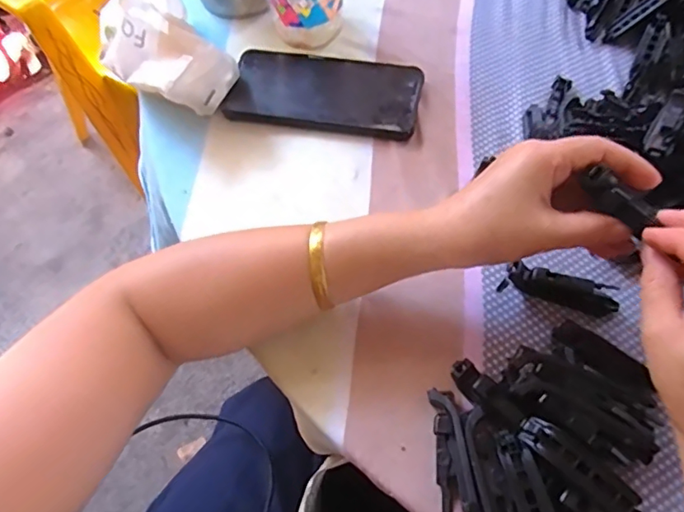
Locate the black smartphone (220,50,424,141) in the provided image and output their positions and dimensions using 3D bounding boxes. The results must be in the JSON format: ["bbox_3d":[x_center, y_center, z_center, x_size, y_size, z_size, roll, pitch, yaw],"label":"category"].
[{"bbox_3d":[-0.014,-0.143,0.454,0.160,0.011,0.086,8,64,8],"label":"black smartphone"}]

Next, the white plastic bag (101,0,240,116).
[{"bbox_3d":[-0.158,-0.182,0.441,0.085,0.064,0.134,-35,66,-13],"label":"white plastic bag"}]

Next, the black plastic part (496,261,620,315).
[{"bbox_3d":[0.146,0.022,0.355,0.072,0.020,0.017,15,65,11],"label":"black plastic part"}]

